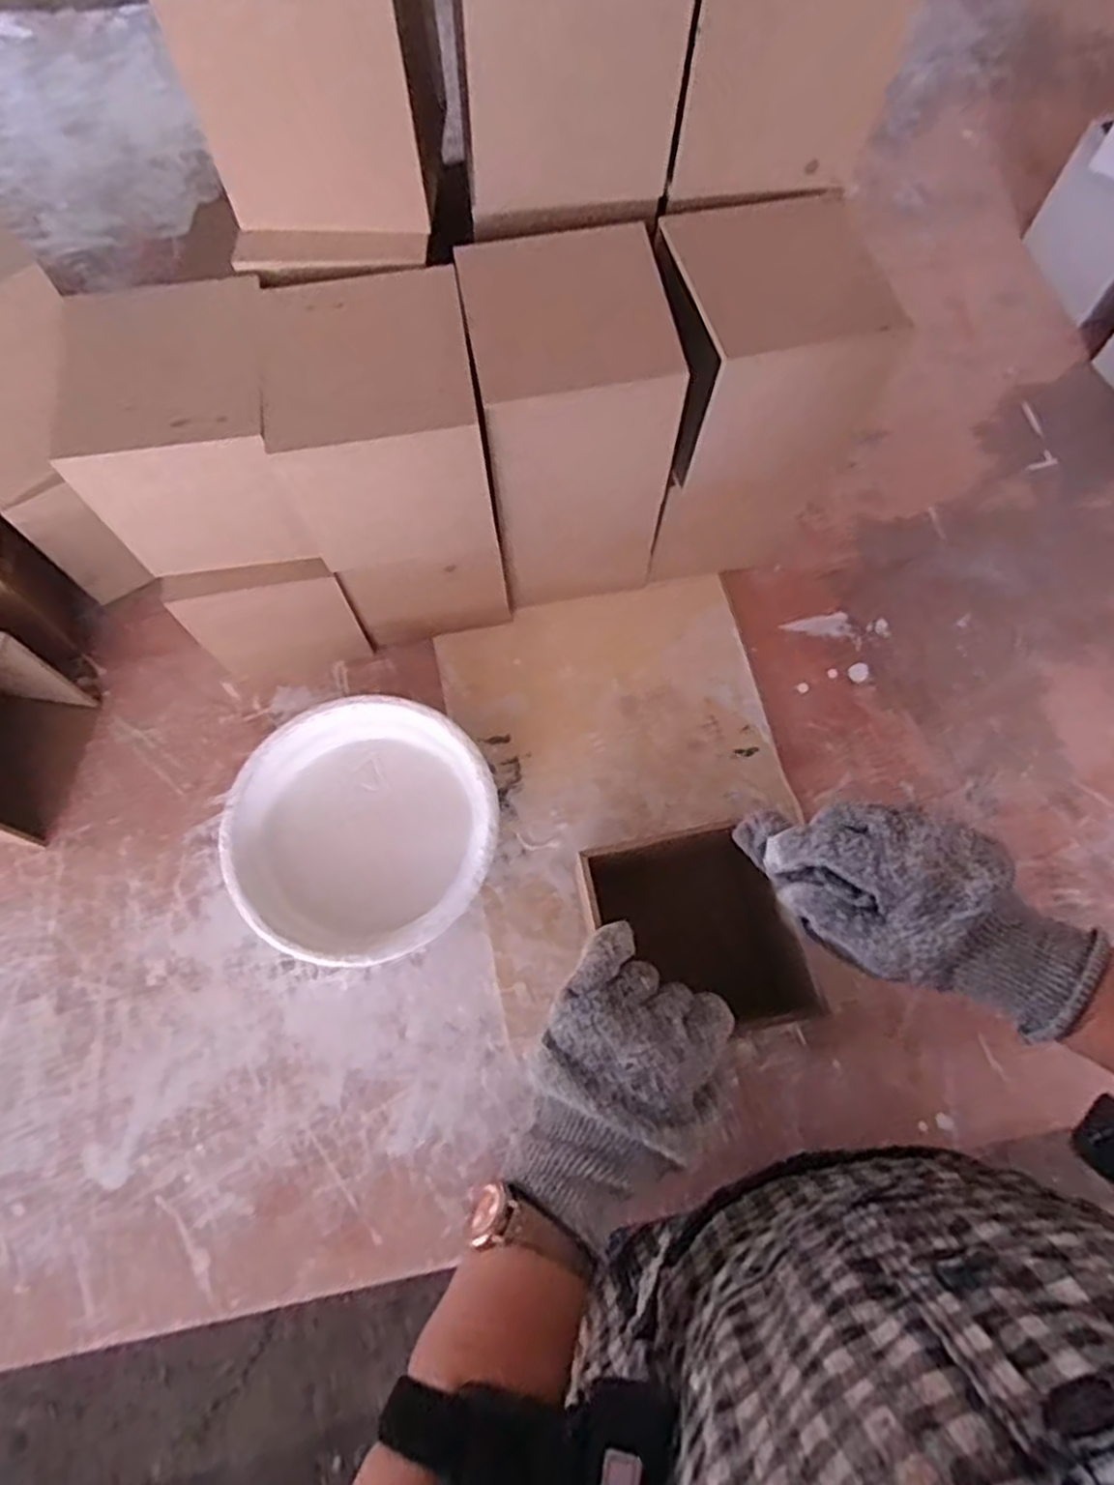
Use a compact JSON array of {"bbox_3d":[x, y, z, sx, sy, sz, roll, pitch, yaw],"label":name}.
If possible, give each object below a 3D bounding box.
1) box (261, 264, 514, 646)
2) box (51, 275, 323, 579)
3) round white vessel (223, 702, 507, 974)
[{"bbox_3d":[-0.100,-0.165,0.500,0.107,0.225,0.109,-9,70,-4],"label":"box"},{"bbox_3d":[-0.209,-0.178,0.447,0.108,0.098,0.123,-9,70,-4],"label":"box"},{"bbox_3d":[-0.125,0.060,0.511,0.168,0.057,0.164,0,70,0],"label":"round white vessel"}]

